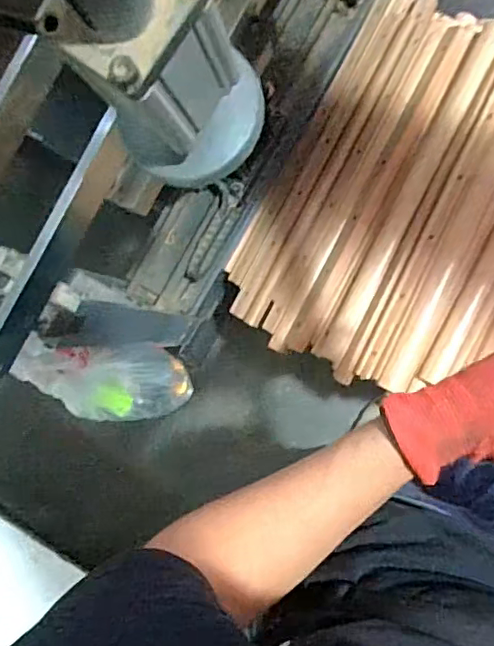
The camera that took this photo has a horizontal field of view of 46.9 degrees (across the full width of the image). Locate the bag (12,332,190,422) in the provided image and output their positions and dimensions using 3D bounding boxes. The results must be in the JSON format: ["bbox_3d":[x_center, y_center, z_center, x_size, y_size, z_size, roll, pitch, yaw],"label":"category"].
[{"bbox_3d":[-0.177,0.077,0.716,0.054,0.316,0.112,25,94,35],"label":"bag"}]

